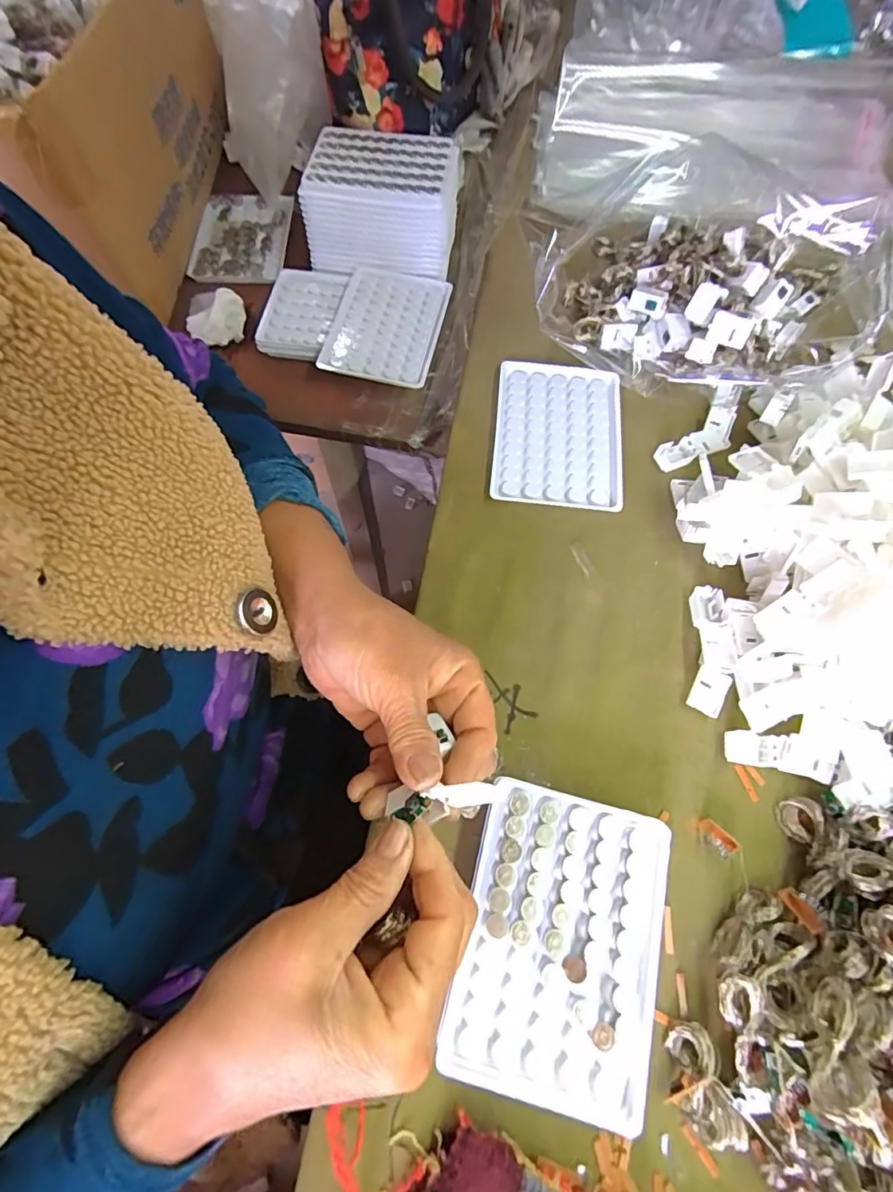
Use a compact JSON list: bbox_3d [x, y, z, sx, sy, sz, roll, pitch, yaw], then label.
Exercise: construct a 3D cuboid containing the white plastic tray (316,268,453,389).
[{"bbox_3d":[-0.056,-0.241,0.468,0.096,0.016,0.120,12,68,4],"label":"white plastic tray"}]

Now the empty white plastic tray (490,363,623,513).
[{"bbox_3d":[0.085,-0.124,0.395,0.094,0.012,0.123,6,68,1],"label":"empty white plastic tray"}]

